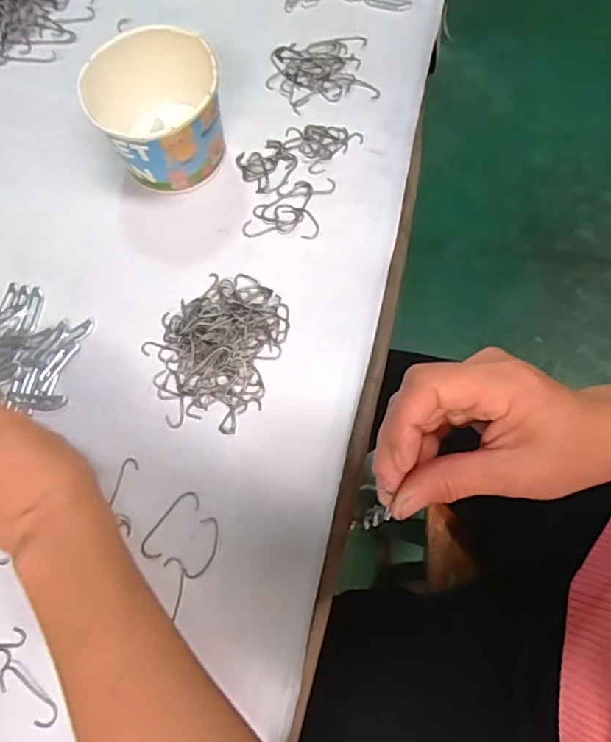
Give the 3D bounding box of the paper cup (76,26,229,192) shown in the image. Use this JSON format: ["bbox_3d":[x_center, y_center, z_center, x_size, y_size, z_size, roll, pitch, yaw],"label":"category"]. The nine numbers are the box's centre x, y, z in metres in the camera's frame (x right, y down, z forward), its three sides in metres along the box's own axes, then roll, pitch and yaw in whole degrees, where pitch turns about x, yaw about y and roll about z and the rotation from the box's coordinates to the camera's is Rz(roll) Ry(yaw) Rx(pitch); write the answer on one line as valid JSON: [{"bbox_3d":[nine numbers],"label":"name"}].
[{"bbox_3d":[-0.104,-0.185,0.399,0.091,0.083,0.081,-23,74,-5],"label":"paper cup"}]

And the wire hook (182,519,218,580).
[{"bbox_3d":[-0.064,0.112,0.346,0.016,0.004,0.039,15,74,6],"label":"wire hook"}]

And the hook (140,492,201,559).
[{"bbox_3d":[-0.087,0.099,0.354,0.016,0.004,0.049,36,78,12],"label":"hook"}]

